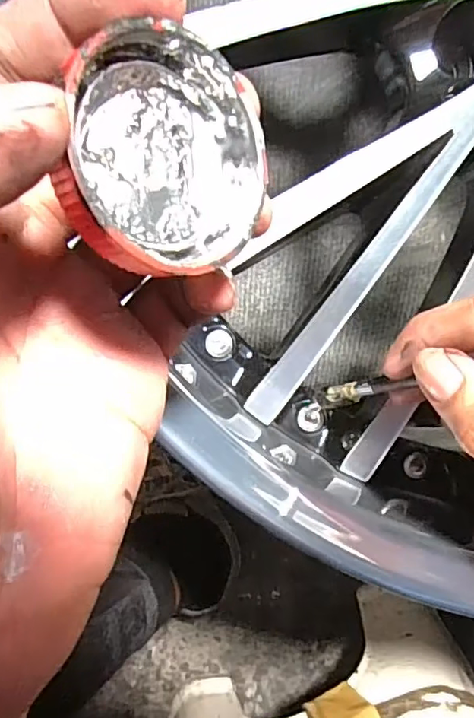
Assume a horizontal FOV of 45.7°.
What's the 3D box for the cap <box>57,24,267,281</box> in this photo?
[{"bbox_3d":[-0.013,-0.039,0.109,0.044,0.014,0.042,0,91,-32],"label":"cap"}]

